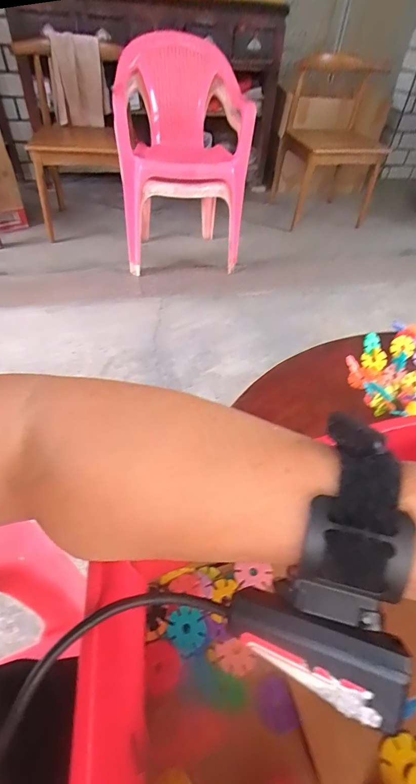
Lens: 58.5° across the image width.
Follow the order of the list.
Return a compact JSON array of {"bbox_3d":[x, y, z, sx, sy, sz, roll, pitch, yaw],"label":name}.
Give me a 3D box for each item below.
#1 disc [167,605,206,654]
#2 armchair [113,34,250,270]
[{"bbox_3d":[-0.017,0.186,0.292,0.030,0.004,0.029,-34,67,0],"label":"disc"},{"bbox_3d":[-0.106,-0.984,1.601,0.539,0.730,0.521,4,47,-1],"label":"armchair"}]

